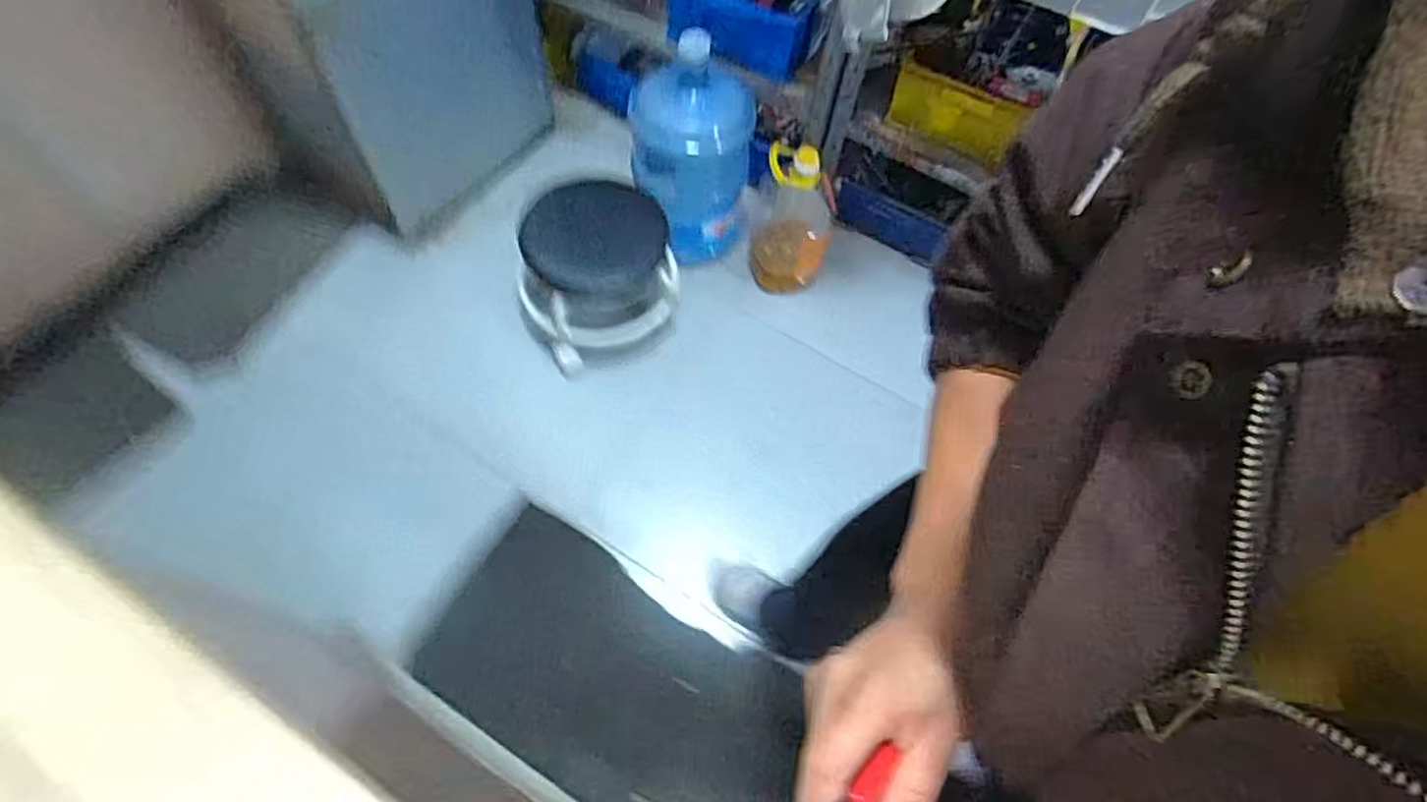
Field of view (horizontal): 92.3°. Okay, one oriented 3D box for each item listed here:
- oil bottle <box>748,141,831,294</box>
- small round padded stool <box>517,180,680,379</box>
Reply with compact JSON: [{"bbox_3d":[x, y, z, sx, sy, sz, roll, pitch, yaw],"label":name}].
[{"bbox_3d":[0.177,-0.403,1.448,0.170,0.317,0.195,13,63,3],"label":"oil bottle"},{"bbox_3d":[-0.228,-0.255,1.397,0.315,0.247,0.293,2,63,-3],"label":"small round padded stool"}]

